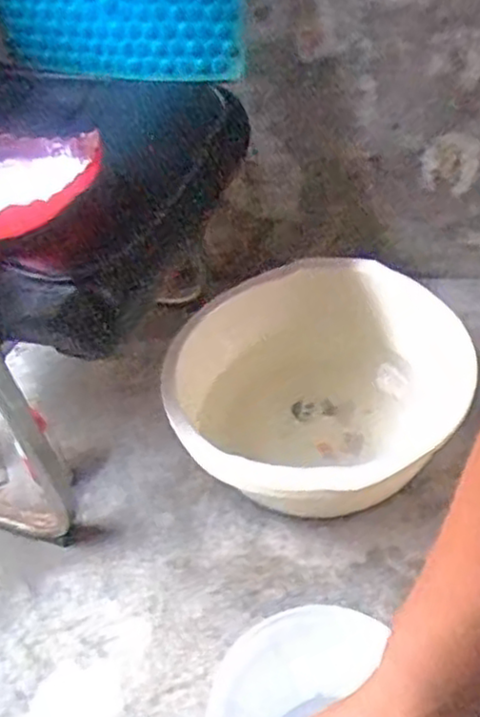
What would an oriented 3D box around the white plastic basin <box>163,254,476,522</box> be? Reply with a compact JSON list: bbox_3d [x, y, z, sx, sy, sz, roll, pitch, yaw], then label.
[{"bbox_3d":[0.115,0.033,1.103,0.346,0.186,0.385,30,54,34],"label":"white plastic basin"}]

